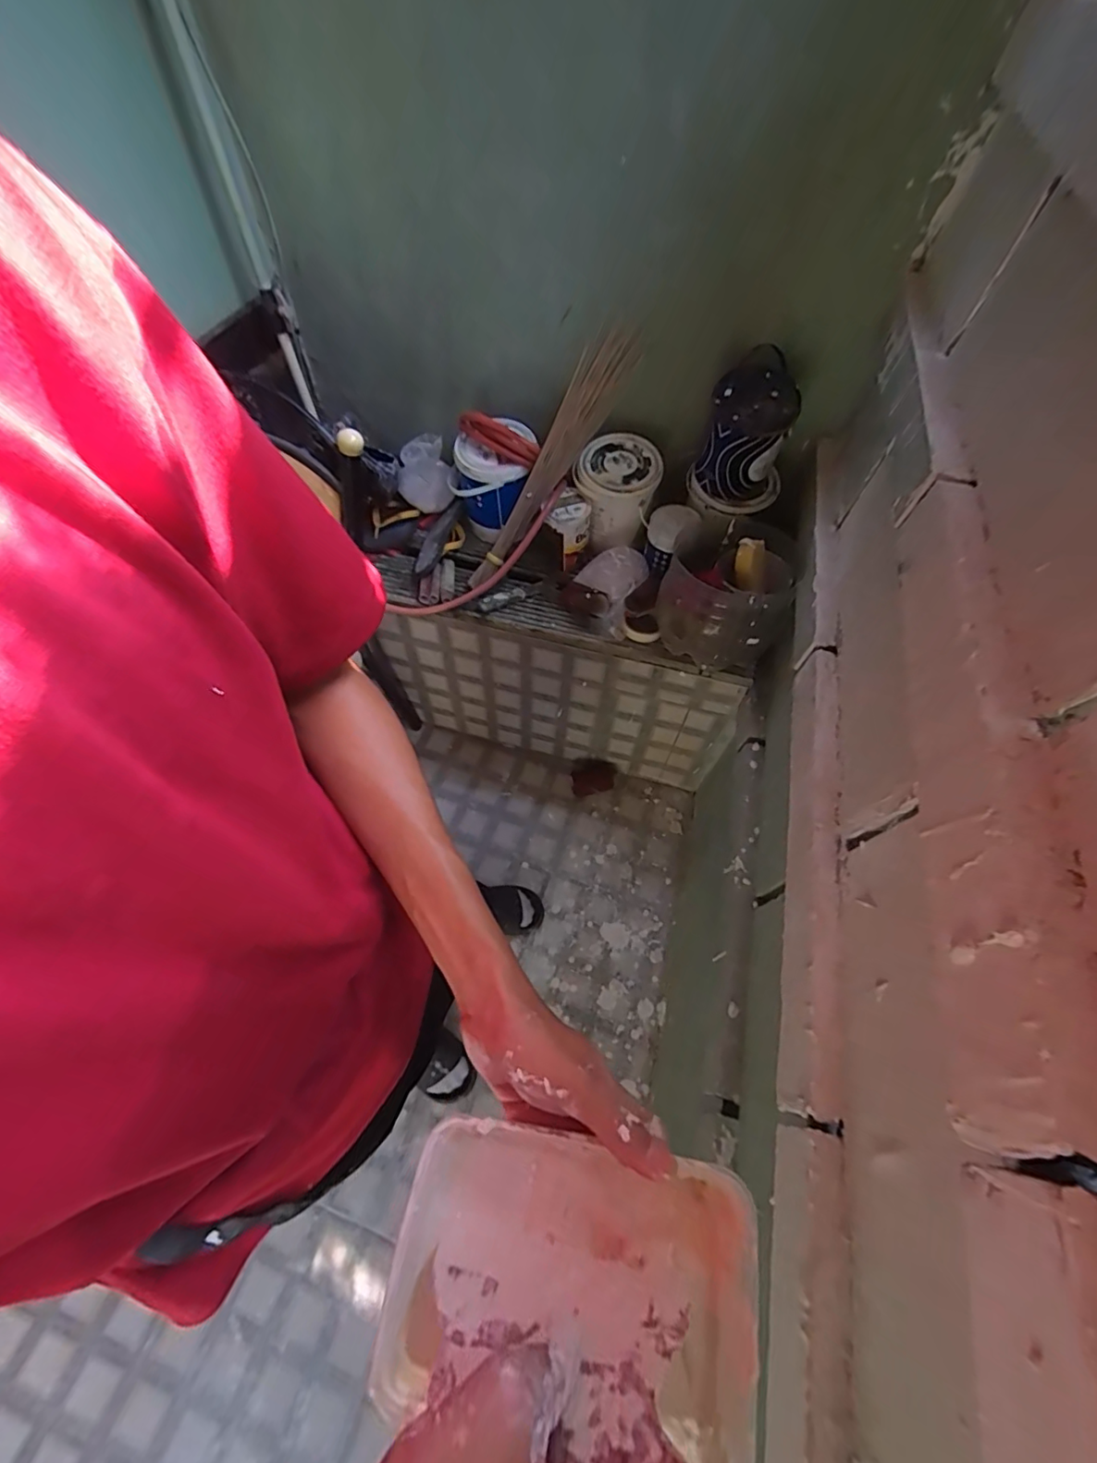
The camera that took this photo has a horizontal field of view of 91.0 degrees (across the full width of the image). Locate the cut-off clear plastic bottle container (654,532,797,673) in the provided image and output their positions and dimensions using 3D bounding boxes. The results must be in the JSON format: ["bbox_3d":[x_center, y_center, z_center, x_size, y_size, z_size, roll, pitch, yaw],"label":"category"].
[{"bbox_3d":[0.332,-0.250,1.051,0.220,0.207,0.211,1,58,-2],"label":"cut-off clear plastic bottle container"}]

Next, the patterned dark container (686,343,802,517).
[{"bbox_3d":[0.375,-0.540,1.033,0.177,0.246,0.142,23,60,11],"label":"patterned dark container"}]

